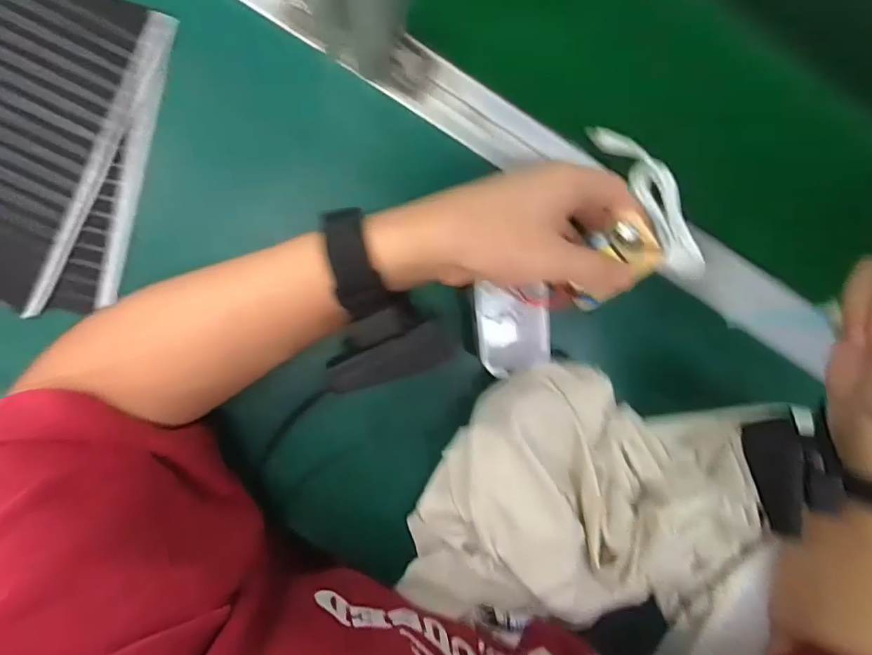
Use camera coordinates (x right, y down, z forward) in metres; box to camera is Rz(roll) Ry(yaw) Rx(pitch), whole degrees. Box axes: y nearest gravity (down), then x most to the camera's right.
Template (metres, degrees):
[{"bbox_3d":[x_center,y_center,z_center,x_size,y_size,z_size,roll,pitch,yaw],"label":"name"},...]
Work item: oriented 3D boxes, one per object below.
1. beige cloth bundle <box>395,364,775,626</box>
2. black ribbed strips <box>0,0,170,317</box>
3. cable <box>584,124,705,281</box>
[{"bbox_3d":[0.105,0.129,0.369,0.226,0.059,0.199,12,94,-8],"label":"beige cloth bundle"},{"bbox_3d":[-0.262,-0.115,0.337,0.115,0.026,0.201,23,92,-9],"label":"black ribbed strips"},{"bbox_3d":[0.152,-0.091,0.377,0.031,0.020,0.121,-30,98,-3],"label":"cable"}]

